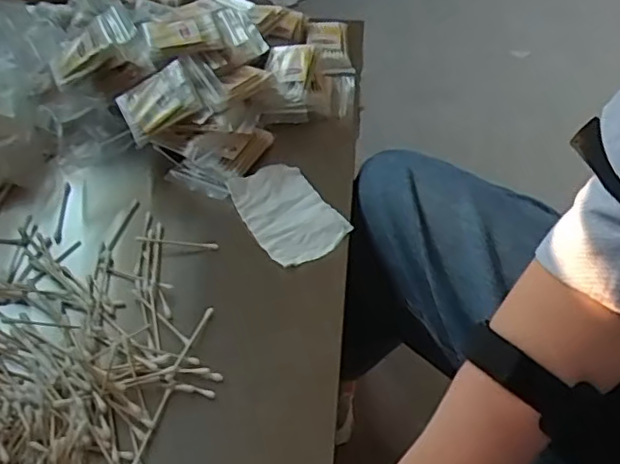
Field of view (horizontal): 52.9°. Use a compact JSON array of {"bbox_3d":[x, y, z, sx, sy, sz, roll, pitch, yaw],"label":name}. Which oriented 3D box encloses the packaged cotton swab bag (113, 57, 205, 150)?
[{"bbox_3d":[-0.147,-0.126,0.597,0.074,0.015,0.056,-29,75,5],"label":"packaged cotton swab bag"}]

